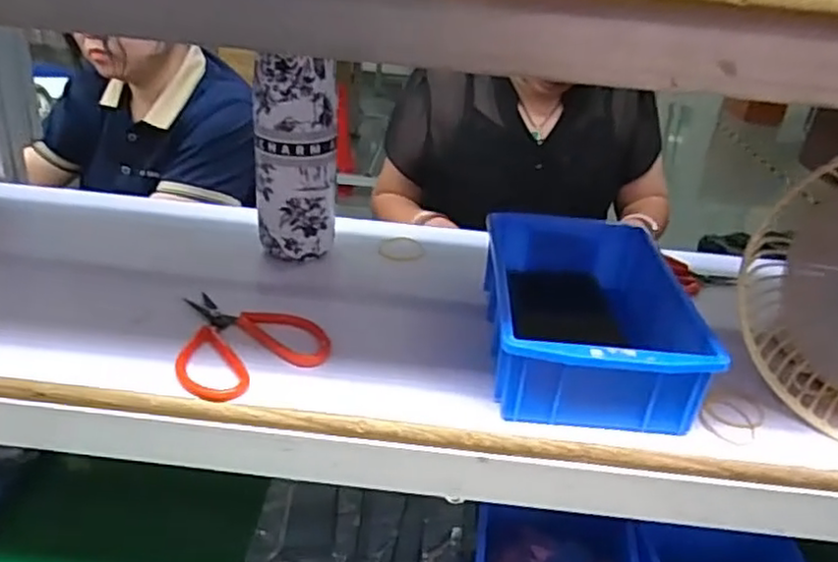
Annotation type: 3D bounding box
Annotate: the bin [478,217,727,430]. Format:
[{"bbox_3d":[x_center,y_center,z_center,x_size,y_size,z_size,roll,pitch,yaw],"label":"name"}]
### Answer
[{"bbox_3d":[0.117,0.021,0.495,0.127,0.065,0.203,5,28,0],"label":"bin"}]

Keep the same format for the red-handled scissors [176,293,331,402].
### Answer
[{"bbox_3d":[-0.115,0.040,0.479,0.099,0.014,0.113,-2,28,-13],"label":"red-handled scissors"}]

